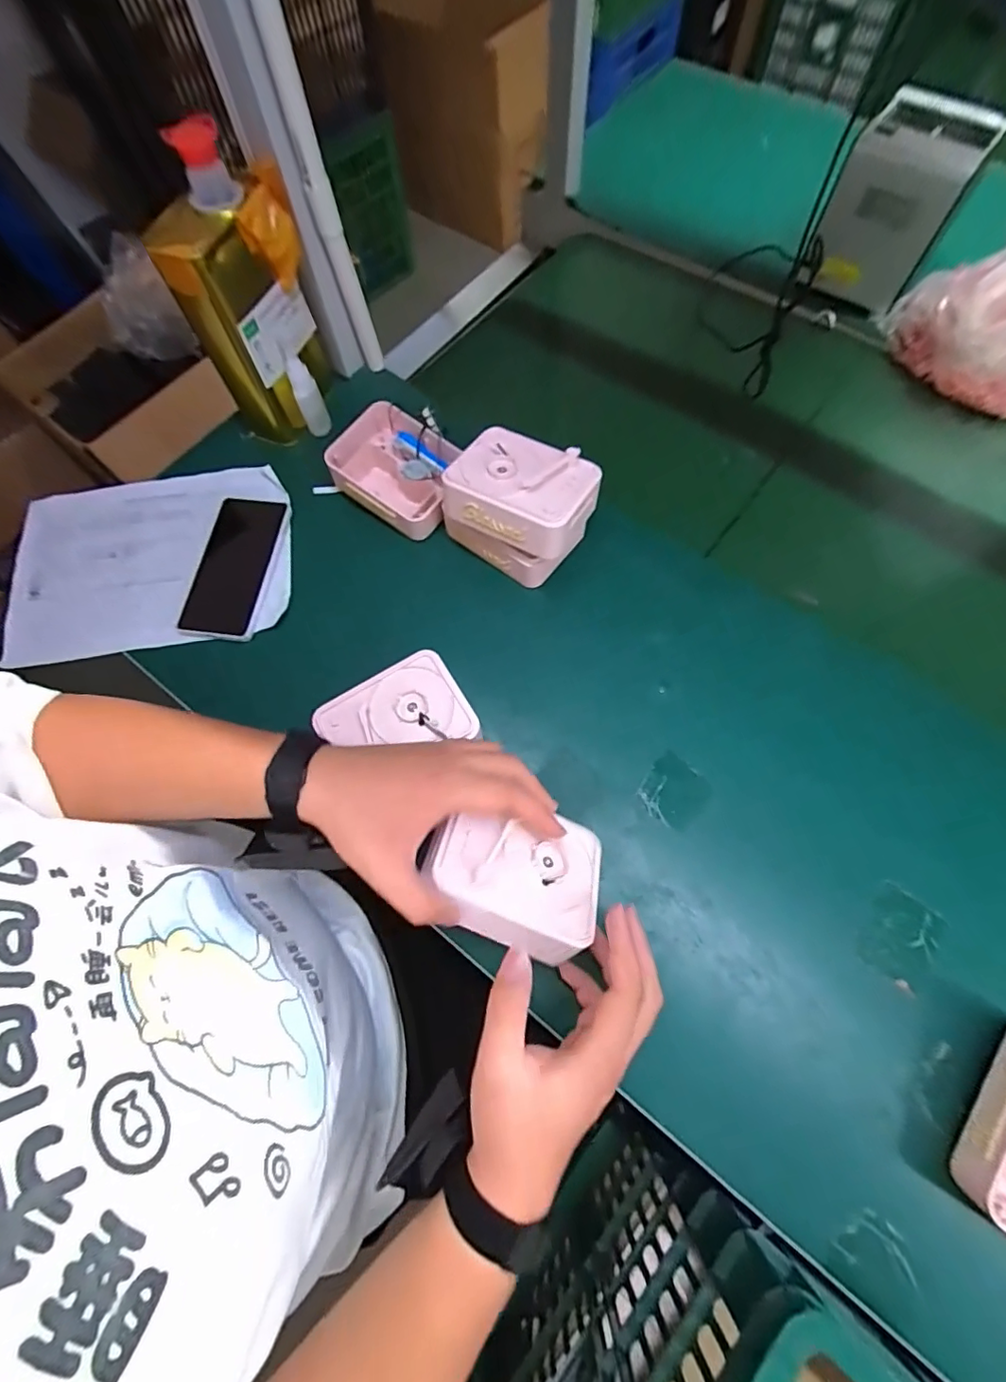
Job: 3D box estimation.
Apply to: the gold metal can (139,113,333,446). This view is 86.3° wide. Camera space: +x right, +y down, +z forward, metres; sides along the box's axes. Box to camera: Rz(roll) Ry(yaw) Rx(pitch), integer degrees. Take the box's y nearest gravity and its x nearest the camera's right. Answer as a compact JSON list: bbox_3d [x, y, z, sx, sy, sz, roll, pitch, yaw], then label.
[{"bbox_3d":[-0.247,-0.370,0.525,0.103,0.225,0.130,-23,70,-7],"label":"gold metal can"}]

